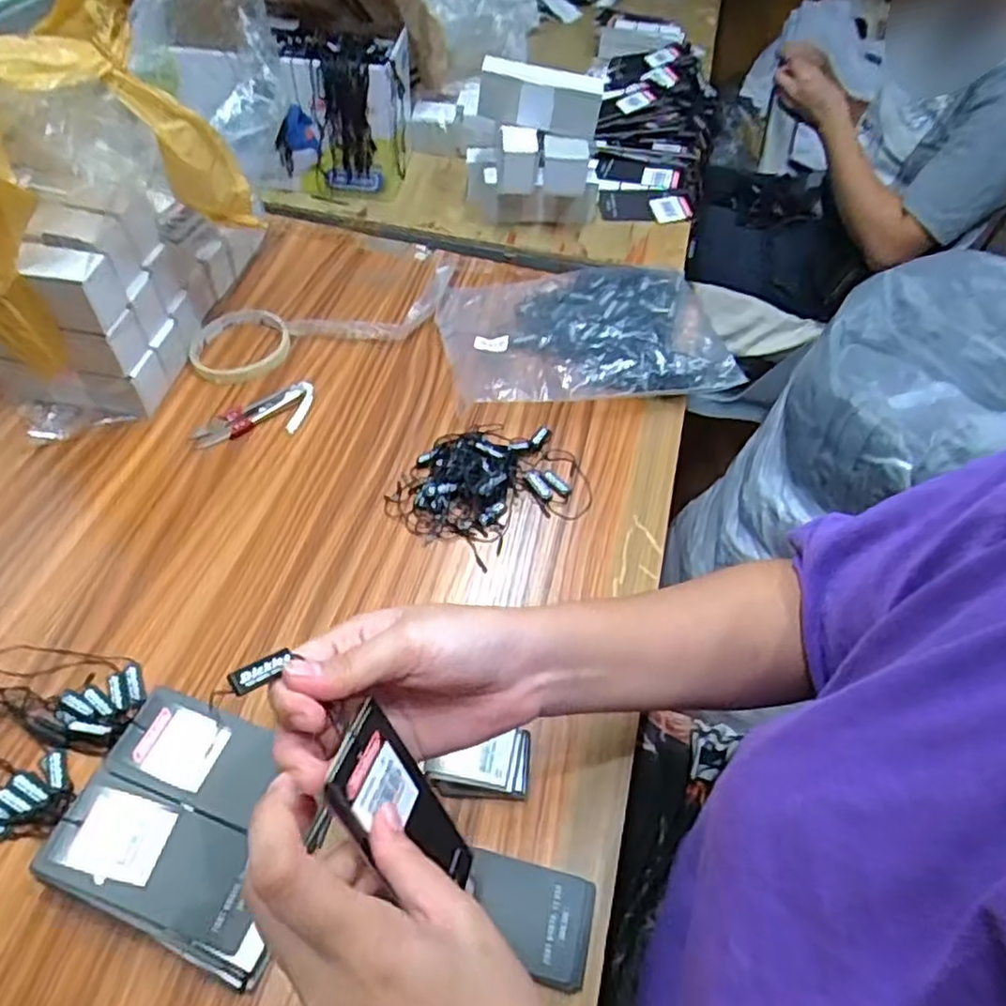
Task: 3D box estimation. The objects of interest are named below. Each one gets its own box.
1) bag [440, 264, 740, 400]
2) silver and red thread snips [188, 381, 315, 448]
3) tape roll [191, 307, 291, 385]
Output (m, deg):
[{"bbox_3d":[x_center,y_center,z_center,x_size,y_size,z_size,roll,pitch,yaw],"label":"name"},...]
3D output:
[{"bbox_3d":[0.070,-0.161,0.631,0.239,0.045,0.188,-4,53,-8],"label":"bag"},{"bbox_3d":[-0.202,-0.069,0.562,0.102,0.009,0.043,-25,58,-21],"label":"silver and red thread snips"},{"bbox_3d":[-0.232,-0.141,0.605,0.083,0.011,0.087,2,52,-3],"label":"tape roll"}]

